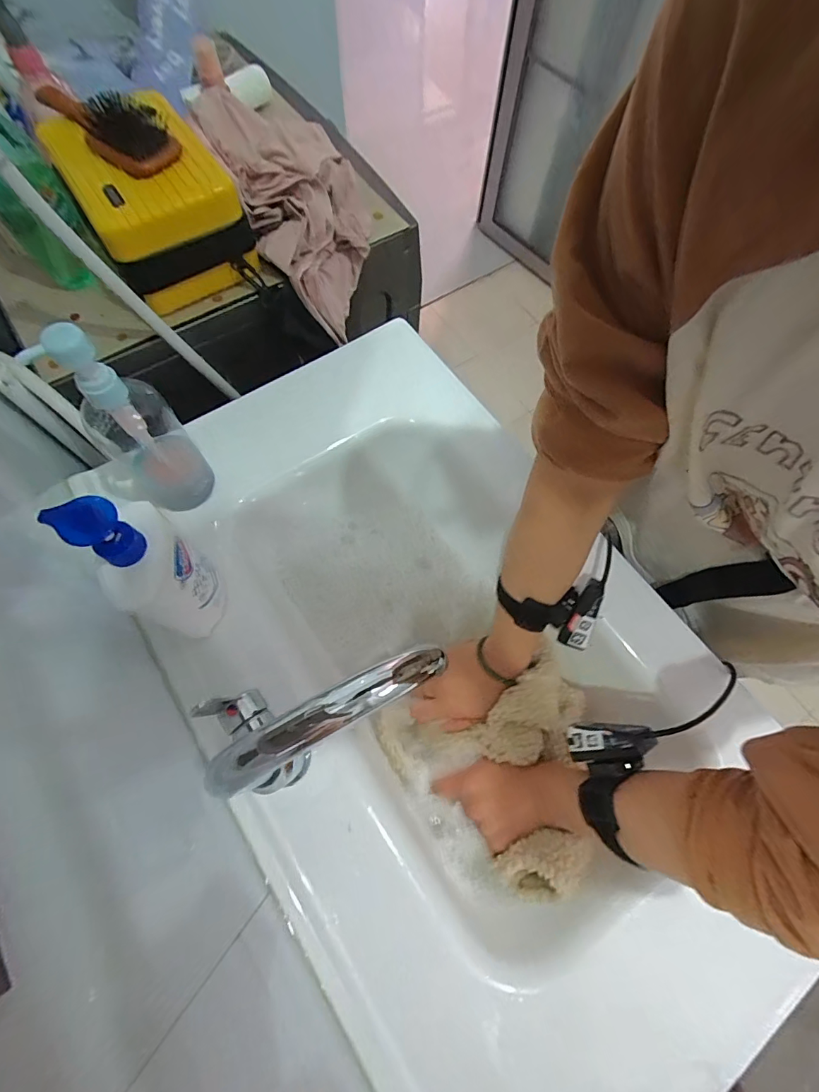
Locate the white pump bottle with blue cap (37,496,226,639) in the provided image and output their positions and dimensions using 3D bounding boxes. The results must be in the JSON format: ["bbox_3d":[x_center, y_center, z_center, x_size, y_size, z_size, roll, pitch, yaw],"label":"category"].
[{"bbox_3d":[-0.213,0.022,0.388,0.069,0.198,0.078,23,70,7],"label":"white pump bottle with blue cap"}]

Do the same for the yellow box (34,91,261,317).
[{"bbox_3d":[-0.298,-0.408,0.521,0.154,0.113,0.206,-32,73,-13],"label":"yellow box"}]

